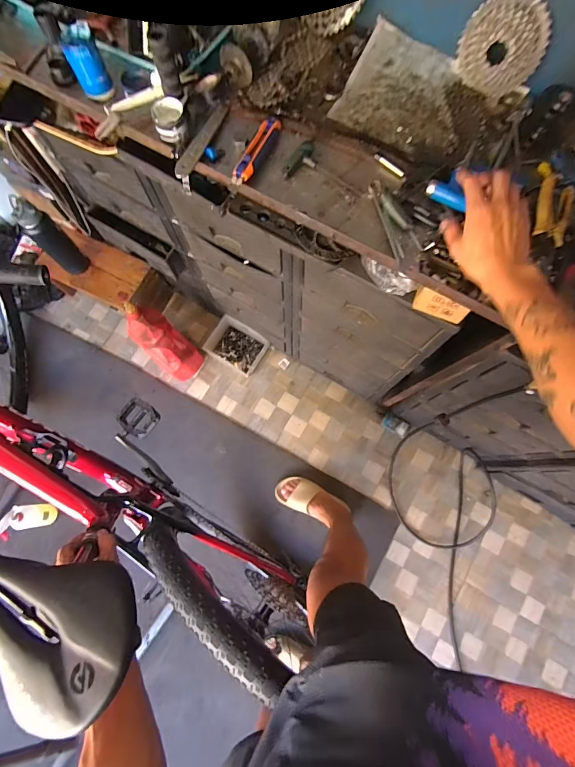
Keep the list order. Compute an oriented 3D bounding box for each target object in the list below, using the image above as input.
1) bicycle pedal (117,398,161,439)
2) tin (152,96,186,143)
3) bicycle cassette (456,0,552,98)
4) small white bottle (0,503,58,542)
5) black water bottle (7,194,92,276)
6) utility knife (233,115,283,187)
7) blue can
[{"bbox_3d":[-0.440,0.103,1.091,0.115,0.028,0.100,39,79,9],"label":"bicycle pedal"},{"bbox_3d":[-0.197,-0.440,0.625,0.049,0.049,0.047,0,76,0],"label":"tin"},{"bbox_3d":[0.342,-0.541,0.601,0.128,0.129,0.052,38,79,9],"label":"bicycle cassette"},{"bbox_3d":[-0.860,0.448,1.230,0.074,0.199,0.087,-26,76,23],"label":"small white bottle"},{"bbox_3d":[-0.762,-0.467,1.195,0.090,0.307,0.070,-43,80,-9],"label":"black water bottle"},{"bbox_3d":[-0.052,-0.392,0.630,0.028,0.028,0.152,24,77,6],"label":"utility knife"},{"bbox_3d":[-0.345,-0.550,0.640,0.057,0.080,0.058,0,76,0],"label":"blue can"}]

